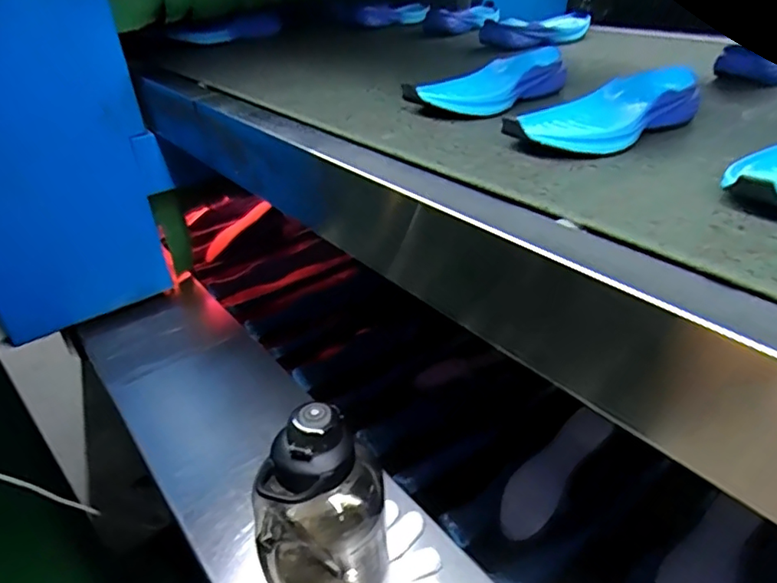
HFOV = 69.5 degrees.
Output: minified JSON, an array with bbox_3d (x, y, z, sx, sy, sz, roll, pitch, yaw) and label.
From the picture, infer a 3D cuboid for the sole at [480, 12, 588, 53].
[{"bbox_3d":[0.279,-0.451,0.975,0.221,0.046,0.089,-20,38,-24],"label":"sole"}]

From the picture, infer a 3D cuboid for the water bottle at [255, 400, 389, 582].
[{"bbox_3d":[-0.062,0.221,0.542,0.119,0.216,0.096,-5,34,-4],"label":"water bottle"}]

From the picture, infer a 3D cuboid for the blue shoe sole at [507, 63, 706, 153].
[{"bbox_3d":[0.210,-0.173,0.542,0.218,0.044,0.084,-23,39,-29],"label":"blue shoe sole"}]

